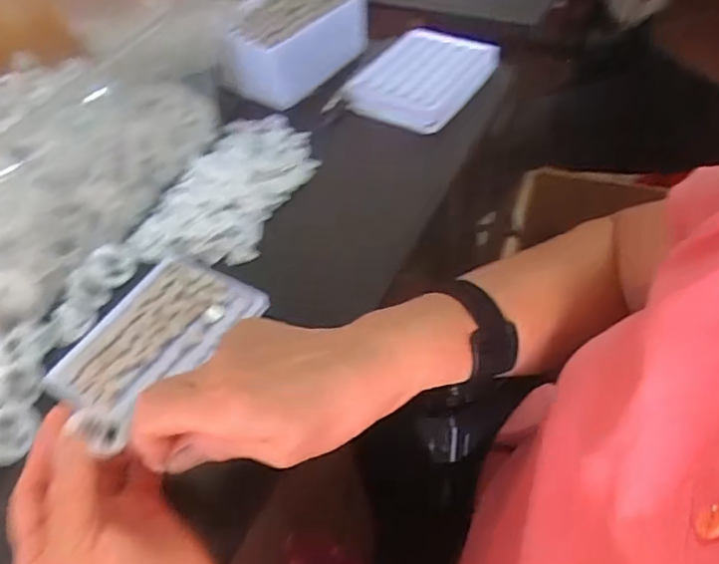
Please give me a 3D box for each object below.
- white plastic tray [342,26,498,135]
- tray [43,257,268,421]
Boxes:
[{"bbox_3d":[0.060,-0.208,0.613,0.109,0.024,0.146,22,56,23],"label":"white plastic tray"},{"bbox_3d":[-0.146,0.037,0.428,0.094,0.010,0.133,26,57,25],"label":"tray"}]

